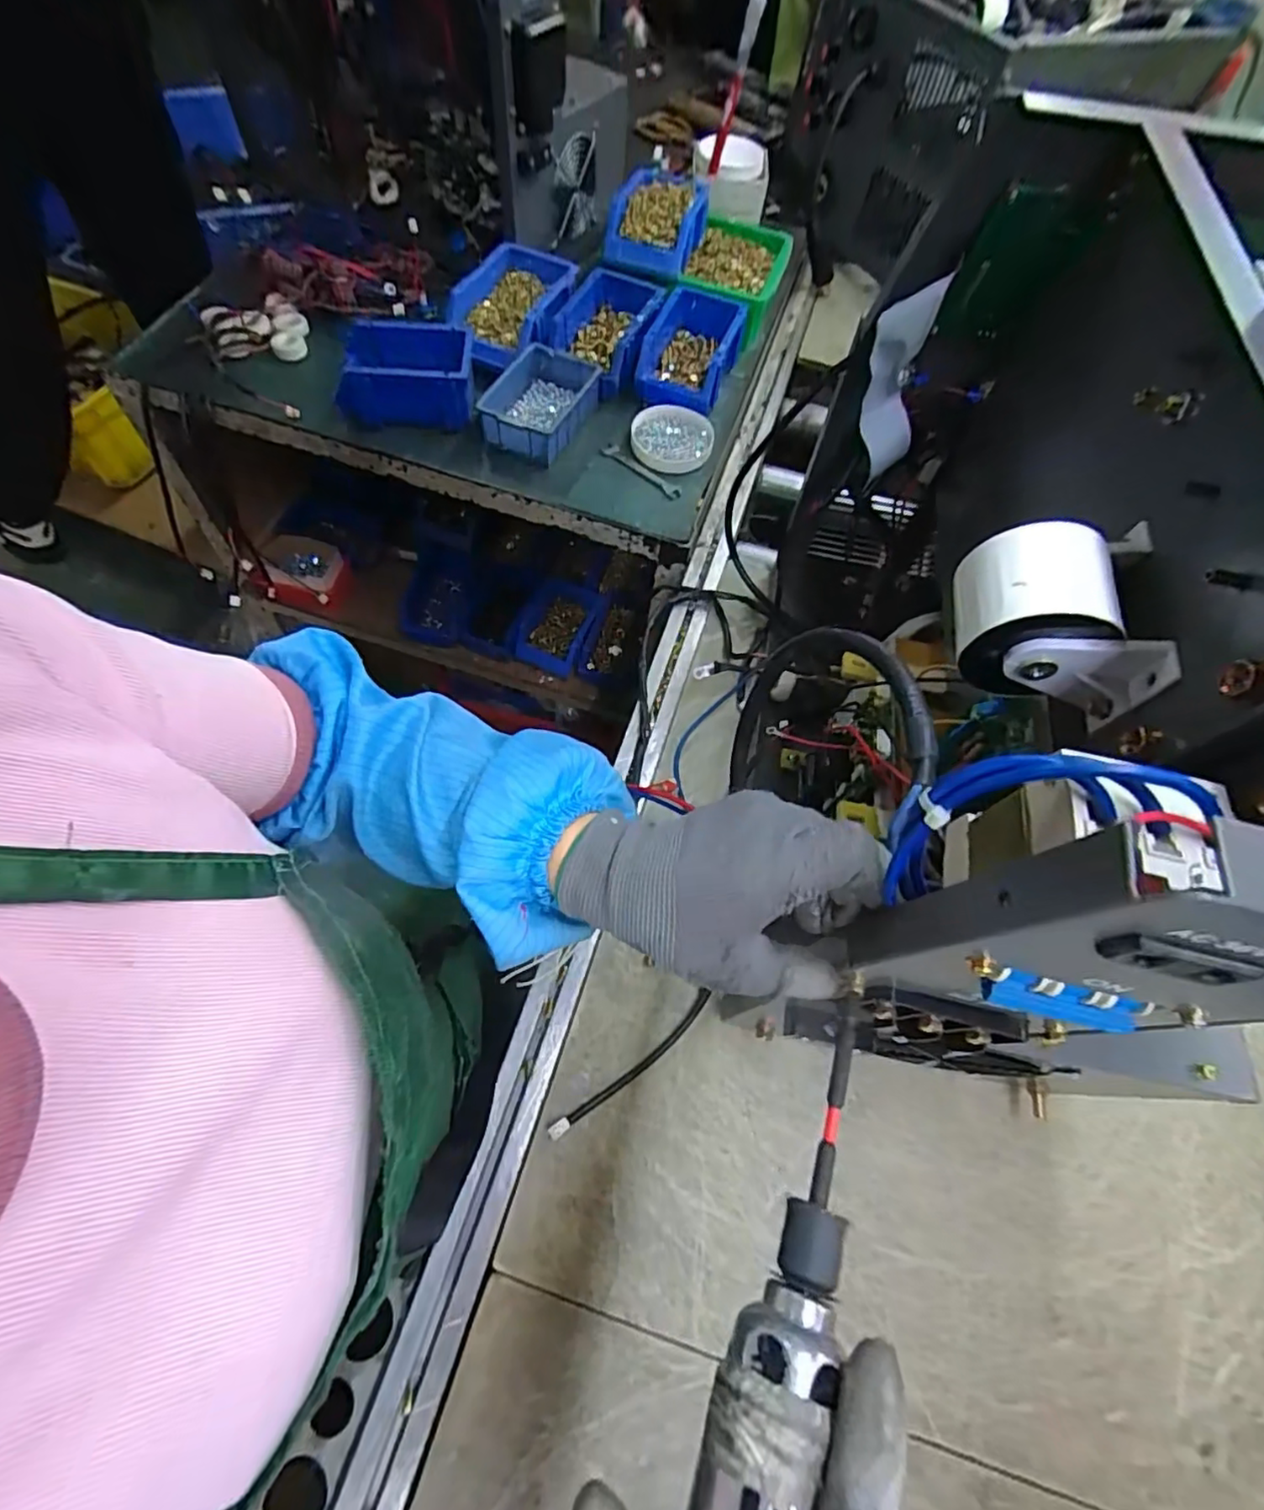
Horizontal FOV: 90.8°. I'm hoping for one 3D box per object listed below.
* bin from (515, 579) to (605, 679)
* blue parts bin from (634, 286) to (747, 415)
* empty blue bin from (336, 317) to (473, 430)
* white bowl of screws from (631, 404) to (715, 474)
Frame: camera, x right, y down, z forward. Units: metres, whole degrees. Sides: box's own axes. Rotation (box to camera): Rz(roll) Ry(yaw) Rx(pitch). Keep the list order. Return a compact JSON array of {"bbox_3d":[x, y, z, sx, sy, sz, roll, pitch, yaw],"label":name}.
[{"bbox_3d":[-0.133,-0.229,1.119,0.120,0.057,0.171,19,64,5],"label":"bin"},{"bbox_3d":[0.080,-0.538,0.830,0.108,0.062,0.178,20,64,5],"label":"blue parts bin"},{"bbox_3d":[-0.270,-0.463,0.772,0.157,0.082,0.123,0,64,-4],"label":"empty blue bin"},{"bbox_3d":[0.051,-0.404,0.797,0.103,0.022,0.105,2,64,-4],"label":"white bowl of screws"}]

